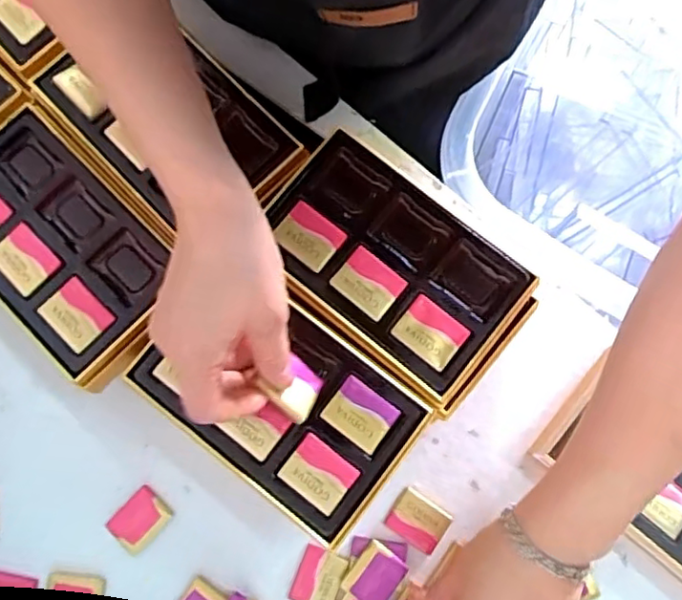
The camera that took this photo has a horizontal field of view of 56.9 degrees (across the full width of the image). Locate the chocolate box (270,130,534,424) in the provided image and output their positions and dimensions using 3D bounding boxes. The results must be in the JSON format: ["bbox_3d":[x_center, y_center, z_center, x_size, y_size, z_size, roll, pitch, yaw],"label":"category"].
[{"bbox_3d":[0.031,-0.021,0.397,0.166,0.016,0.106,39,83,7],"label":"chocolate box"}]

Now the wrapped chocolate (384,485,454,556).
[{"bbox_3d":[0.056,0.158,0.452,0.041,0.005,0.033,35,82,7],"label":"wrapped chocolate"}]

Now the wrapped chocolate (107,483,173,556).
[{"bbox_3d":[-0.144,0.158,0.451,0.032,0.006,0.039,42,83,8],"label":"wrapped chocolate"}]

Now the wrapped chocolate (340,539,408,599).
[{"bbox_3d":[0.024,0.194,0.440,0.032,0.007,0.041,37,82,7],"label":"wrapped chocolate"}]

